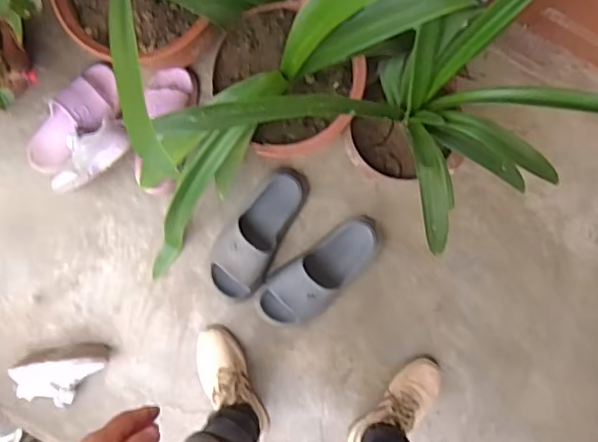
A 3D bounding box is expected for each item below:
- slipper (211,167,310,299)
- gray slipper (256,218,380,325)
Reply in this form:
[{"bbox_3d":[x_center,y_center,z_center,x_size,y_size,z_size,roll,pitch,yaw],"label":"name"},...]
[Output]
[{"bbox_3d":[-0.082,0.012,1.119,0.118,0.069,0.262,26,89,1],"label":"slipper"},{"bbox_3d":[0.043,0.106,1.108,0.275,0.085,0.104,-39,89,-1],"label":"gray slipper"}]

